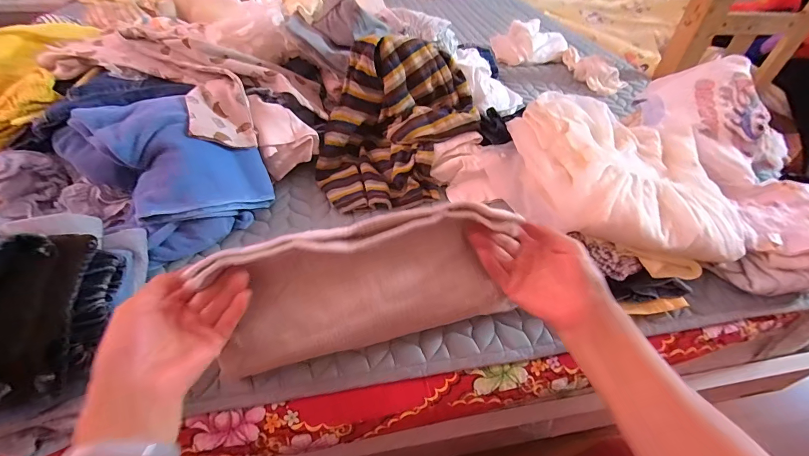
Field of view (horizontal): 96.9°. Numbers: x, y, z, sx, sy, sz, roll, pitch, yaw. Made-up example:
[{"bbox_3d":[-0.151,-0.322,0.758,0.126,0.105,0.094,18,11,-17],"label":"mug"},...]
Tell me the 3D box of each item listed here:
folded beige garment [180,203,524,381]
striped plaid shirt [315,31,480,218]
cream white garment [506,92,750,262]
[{"bbox_3d":[-0.038,0.057,0.351,0.285,0.126,0.065,-12,47,-13],"label":"folded beige garment"},{"bbox_3d":[-0.011,-0.167,0.569,0.232,0.171,0.252,14,46,11],"label":"striped plaid shirt"},{"bbox_3d":[0.304,-0.091,0.500,0.271,0.071,0.291,-1,45,-3],"label":"cream white garment"}]

